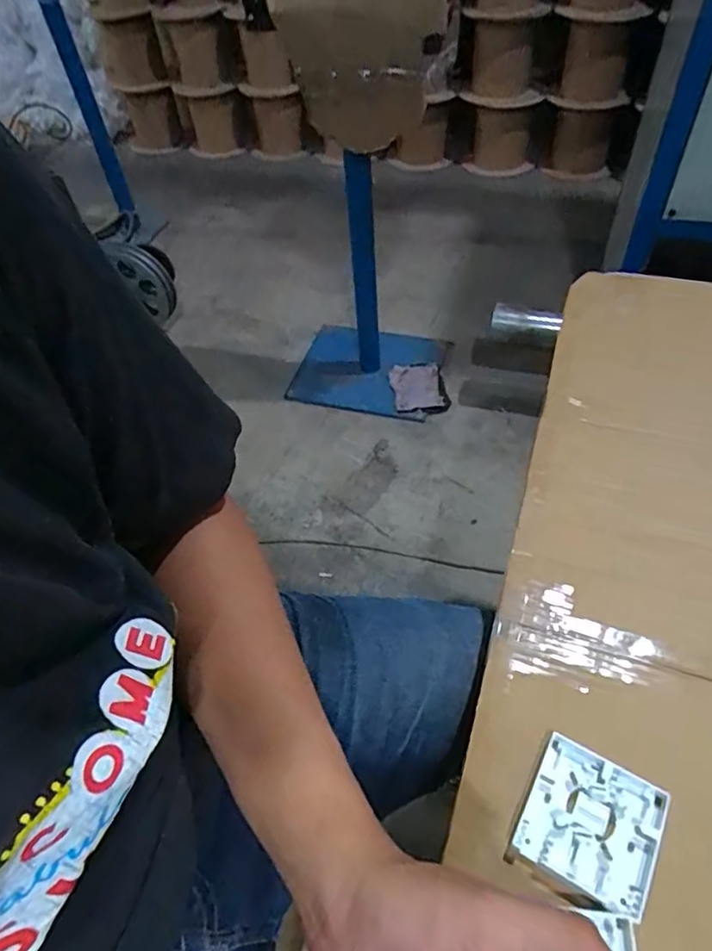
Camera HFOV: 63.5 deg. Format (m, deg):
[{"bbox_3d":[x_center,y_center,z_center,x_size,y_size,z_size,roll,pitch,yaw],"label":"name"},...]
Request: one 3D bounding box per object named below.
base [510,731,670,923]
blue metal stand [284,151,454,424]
[{"bbox_3d":[0.168,0.246,0.410,0.086,0.014,0.086,23,55,22],"label":"base"},{"bbox_3d":[0.023,-0.543,1.617,0.431,0.597,0.426,12,53,16],"label":"blue metal stand"}]

